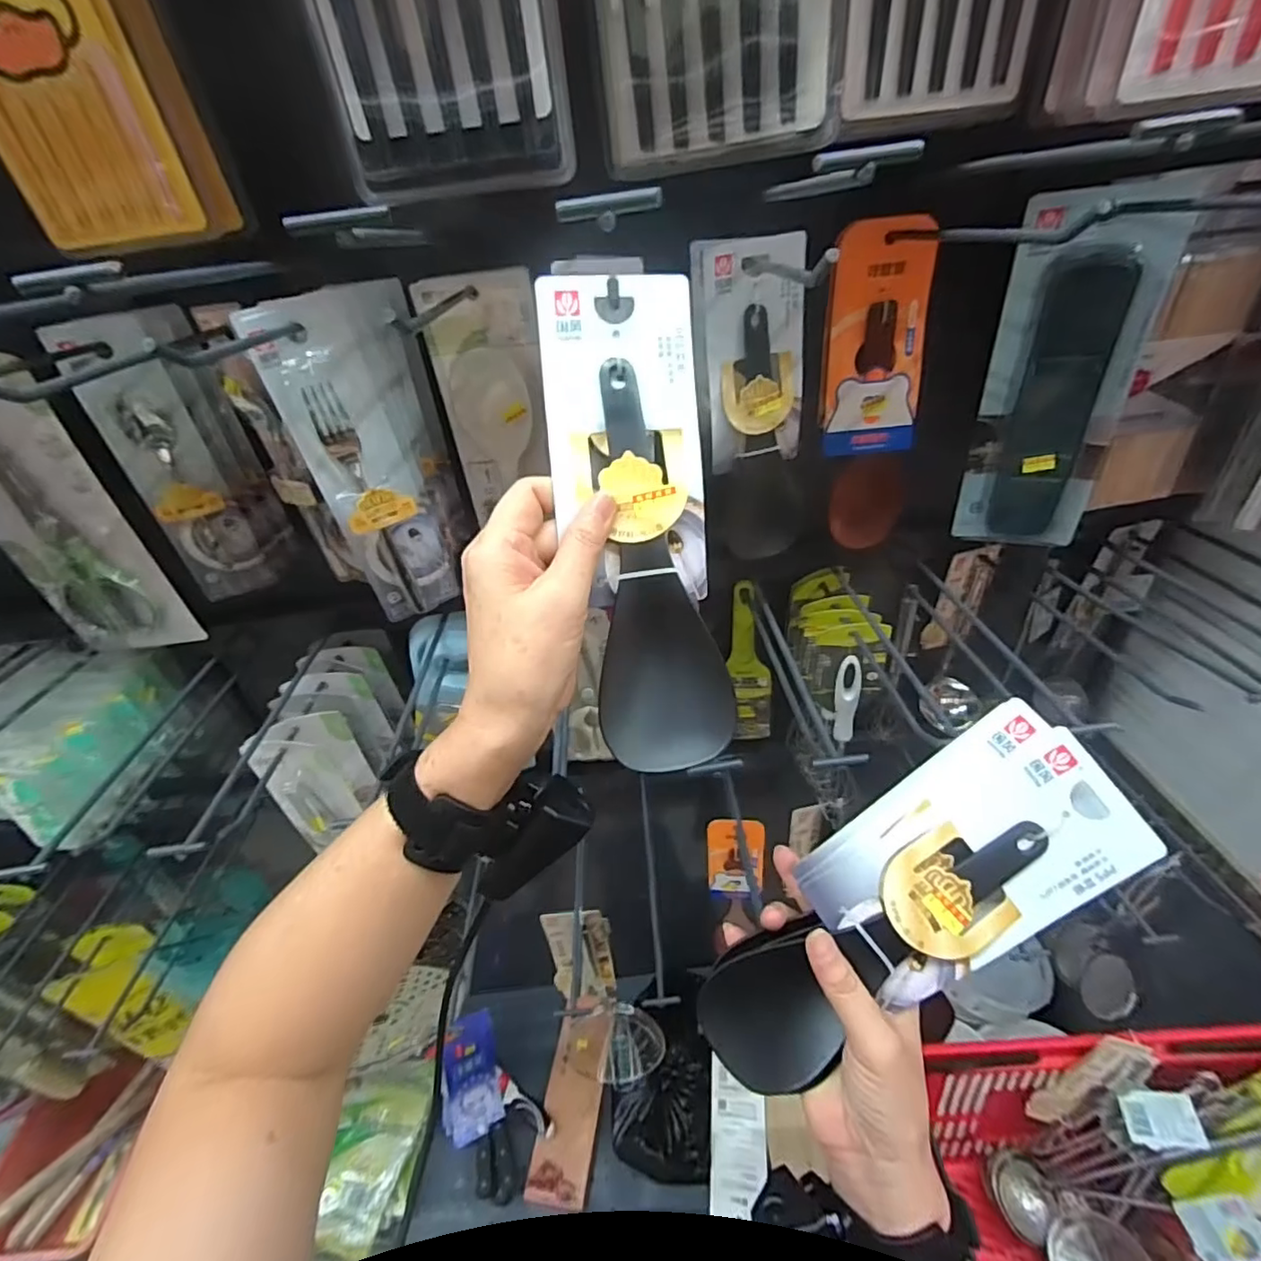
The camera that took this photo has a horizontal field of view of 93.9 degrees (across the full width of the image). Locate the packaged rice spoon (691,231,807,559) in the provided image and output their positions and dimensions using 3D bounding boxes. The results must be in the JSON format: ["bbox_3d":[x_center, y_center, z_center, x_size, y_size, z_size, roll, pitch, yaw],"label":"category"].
[{"bbox_3d":[0.099,-0.167,0.466,0.080,0.240,0.017,-13,35,-3],"label":"packaged rice spoon"}]

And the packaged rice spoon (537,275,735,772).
[{"bbox_3d":[0.005,-0.052,0.292,0.072,0.237,0.018,-8,0,0],"label":"packaged rice spoon"}]

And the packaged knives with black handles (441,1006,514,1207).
[{"bbox_3d":[-0.308,0.915,1.152,0.108,0.044,0.320,-17,37,-13],"label":"packaged knives with black handles"}]

